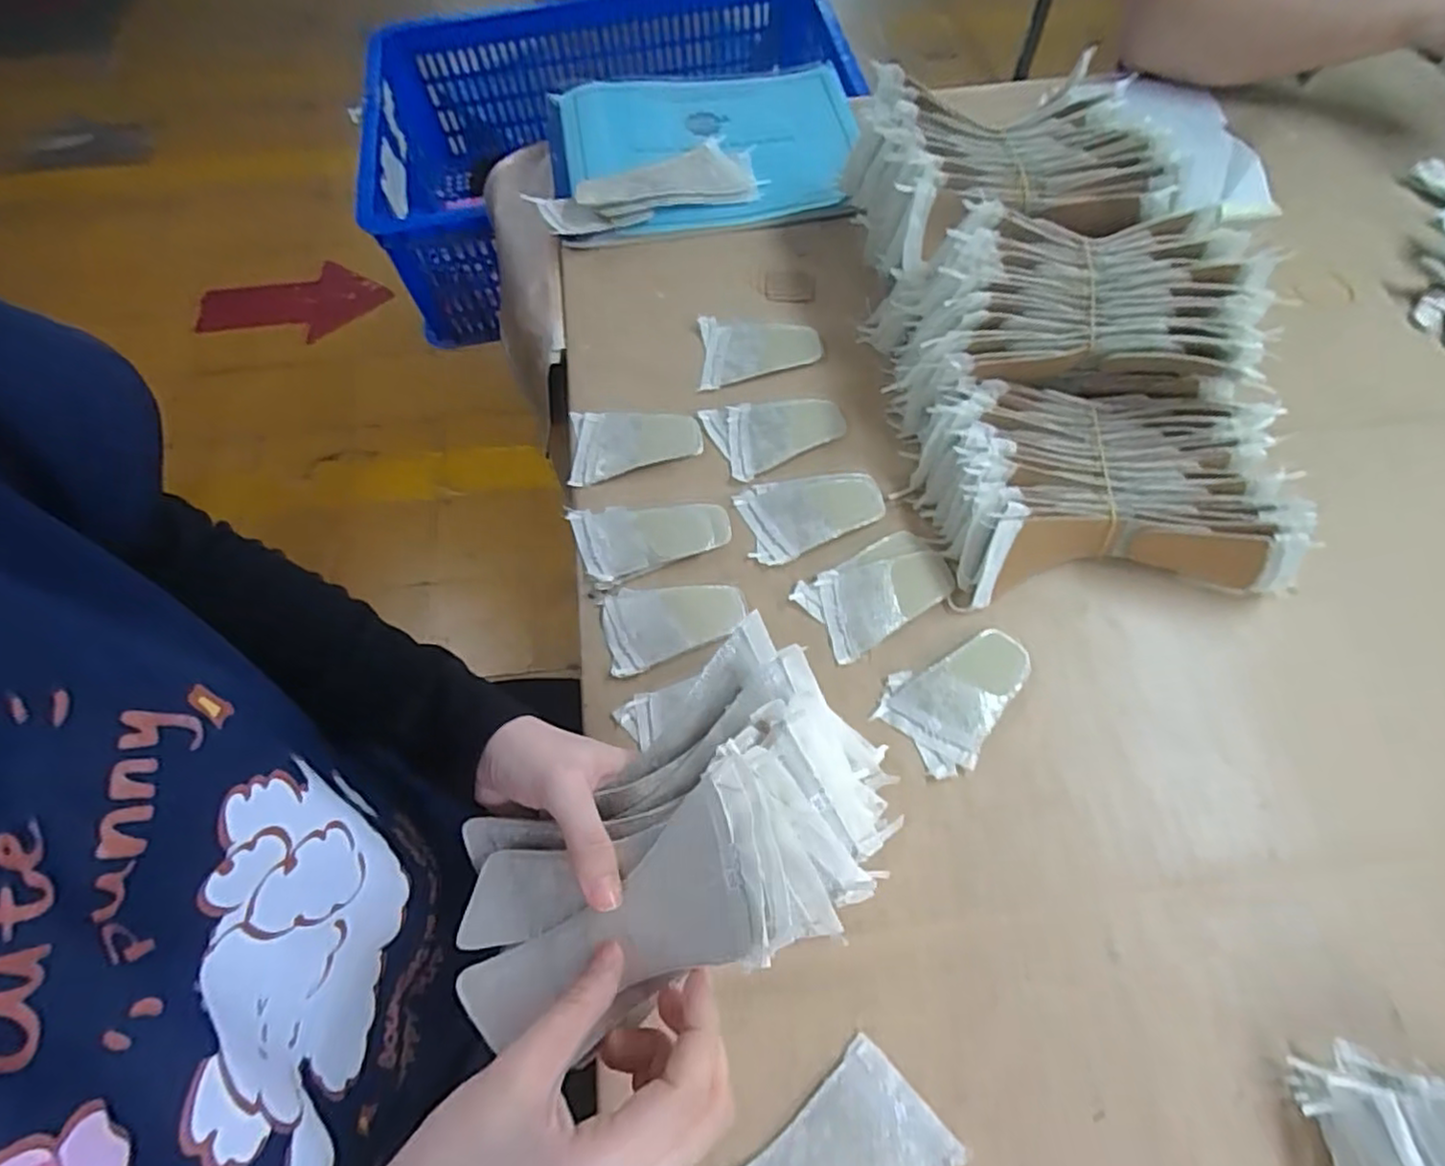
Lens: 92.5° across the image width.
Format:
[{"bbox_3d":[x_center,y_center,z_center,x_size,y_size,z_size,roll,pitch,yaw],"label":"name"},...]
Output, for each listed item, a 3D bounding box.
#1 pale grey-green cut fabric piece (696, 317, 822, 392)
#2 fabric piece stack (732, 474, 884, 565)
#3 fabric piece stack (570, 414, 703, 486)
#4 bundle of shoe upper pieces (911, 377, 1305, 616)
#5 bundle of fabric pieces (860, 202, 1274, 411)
[{"bbox_3d":[0.031,-0.189,0.564,0.098,0.004,0.066,-3,65,1],"label":"pale grey-green cut fabric piece"},{"bbox_3d":[0.066,-0.051,0.495,0.102,0.009,0.062,-13,65,-4],"label":"fabric piece stack"},{"bbox_3d":[-0.066,-0.106,0.525,0.098,0.009,0.061,-4,65,0],"label":"fabric piece stack"},{"bbox_3d":[0.252,-0.067,0.469,0.219,0.057,0.152,-4,65,0],"label":"bundle of shoe upper pieces"},{"bbox_3d":[0.236,-0.185,0.494,0.233,0.111,0.127,1,65,3],"label":"bundle of fabric pieces"}]

